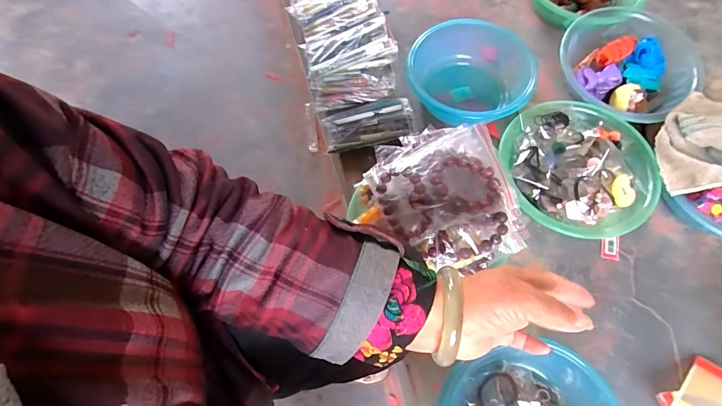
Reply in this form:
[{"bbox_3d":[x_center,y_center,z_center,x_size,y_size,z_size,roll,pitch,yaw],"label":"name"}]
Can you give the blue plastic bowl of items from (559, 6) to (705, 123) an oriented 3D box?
[{"bbox_3d":[0.482,-0.250,0.706,0.219,0.087,0.210,0,67,0],"label":"blue plastic bowl of items"}]

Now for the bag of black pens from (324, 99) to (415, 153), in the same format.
[{"bbox_3d":[0.013,-0.142,0.690,0.163,0.018,0.082,-12,80,4],"label":"bag of black pens"}]

